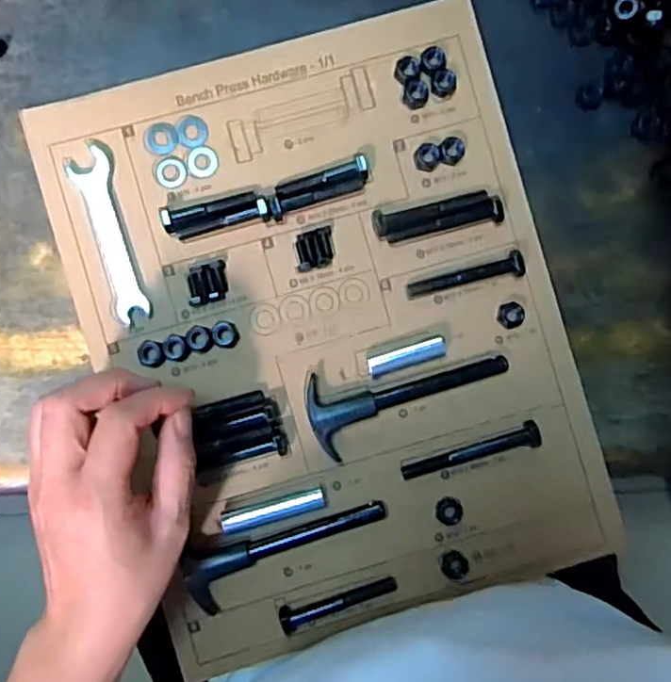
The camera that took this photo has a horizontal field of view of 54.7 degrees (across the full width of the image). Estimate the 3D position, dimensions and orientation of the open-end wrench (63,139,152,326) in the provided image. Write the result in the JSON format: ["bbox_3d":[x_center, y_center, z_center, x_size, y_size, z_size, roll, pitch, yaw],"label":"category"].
[{"bbox_3d":[-0.145,-0.069,0.417,0.028,0.006,0.116,-16,91,-1],"label":"open-end wrench"}]

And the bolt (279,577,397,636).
[{"bbox_3d":[0.003,0.169,0.414,0.076,0.011,0.014,-14,91,-1],"label":"bolt"}]

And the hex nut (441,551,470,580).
[{"bbox_3d":[0.078,0.146,0.421,0.017,0.004,0.018,-22,91,-1],"label":"hex nut"}]

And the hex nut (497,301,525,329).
[{"bbox_3d":[0.115,-0.017,0.422,0.016,0.004,0.017,-2,91,-1],"label":"hex nut"}]

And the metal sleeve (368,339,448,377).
[{"bbox_3d":[0.046,0.010,0.418,0.049,0.013,0.013,-18,91,-1],"label":"metal sleeve"}]

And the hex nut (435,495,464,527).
[{"bbox_3d":[0.074,0.111,0.422,0.018,0.005,0.018,-41,91,-1],"label":"hex nut"}]

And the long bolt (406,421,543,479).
[{"bbox_3d":[0.087,0.071,0.415,0.090,0.018,0.015,-16,91,-1],"label":"long bolt"}]

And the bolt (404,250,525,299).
[{"bbox_3d":[0.084,-0.040,0.416,0.073,0.016,0.015,-16,91,-1],"label":"bolt"}]

